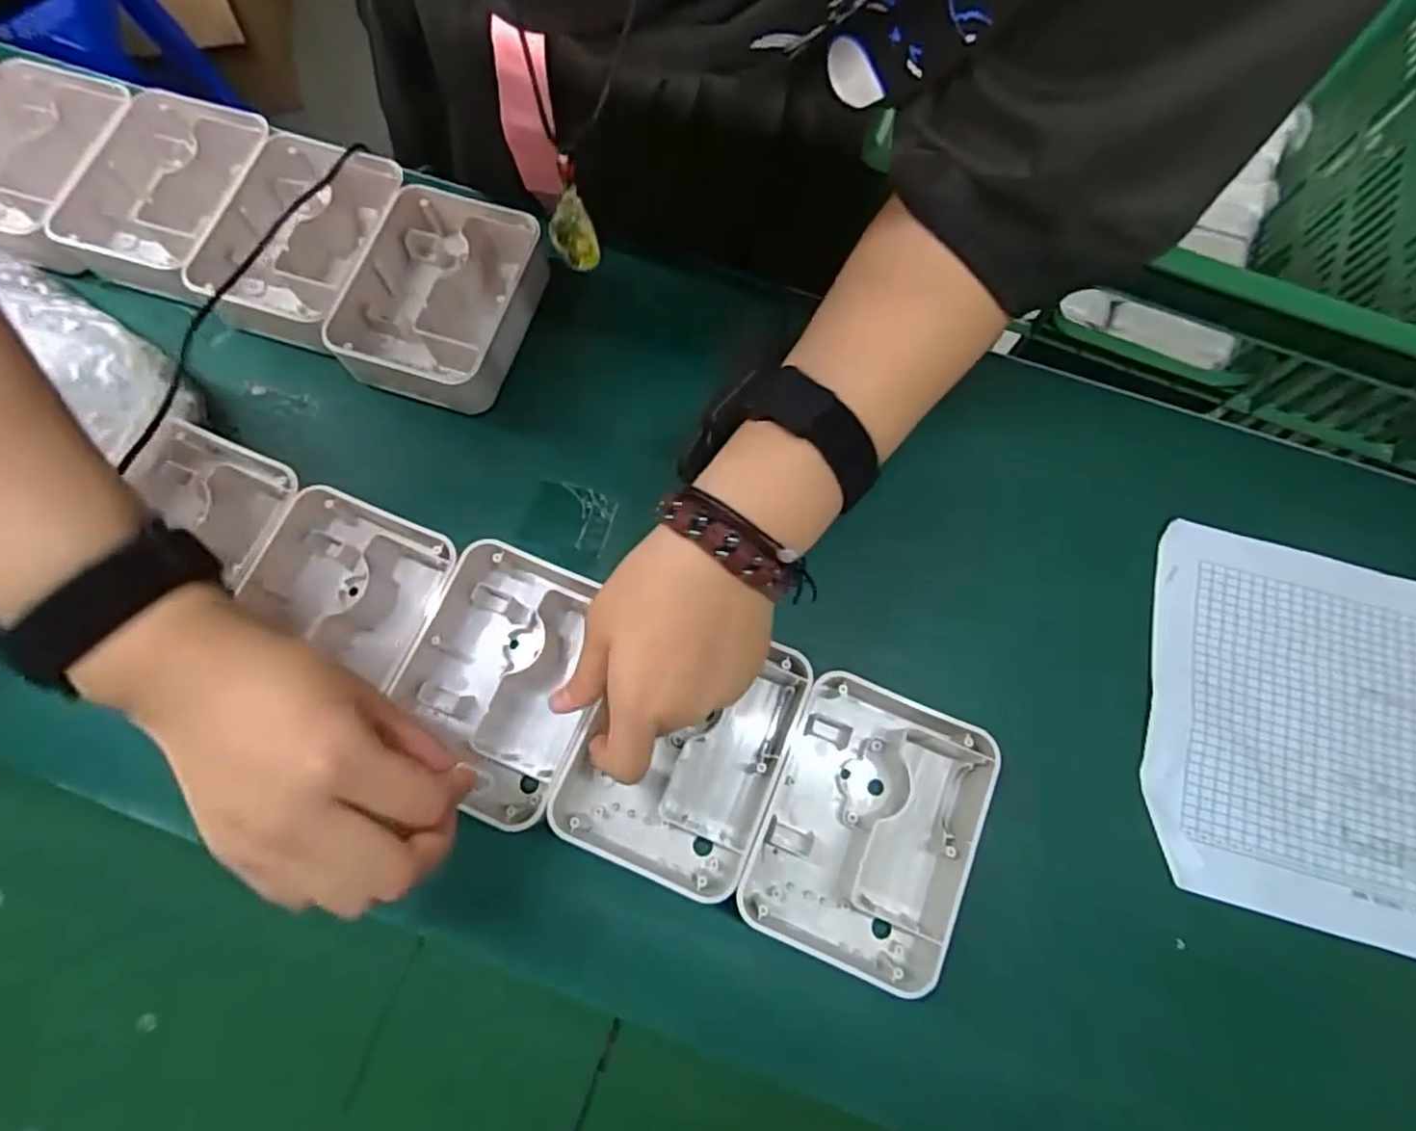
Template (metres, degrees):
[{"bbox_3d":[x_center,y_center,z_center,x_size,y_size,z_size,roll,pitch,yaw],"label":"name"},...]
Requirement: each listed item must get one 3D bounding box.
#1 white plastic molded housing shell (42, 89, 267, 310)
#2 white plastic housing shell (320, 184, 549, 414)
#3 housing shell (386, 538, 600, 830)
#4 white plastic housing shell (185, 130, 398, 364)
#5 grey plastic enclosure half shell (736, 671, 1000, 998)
[{"bbox_3d":[-0.357,-0.248,0.451,0.089,0.042,0.129,17,74,4],"label":"white plastic molded housing shell"},{"bbox_3d":[-0.169,-0.169,0.433,0.103,0.037,0.131,16,74,4],"label":"white plastic housing shell"},{"bbox_3d":[-0.108,0.060,0.362,0.098,0.035,0.134,23,76,4],"label":"housing shell"},{"bbox_3d":[-0.266,-0.211,0.442,0.083,0.037,0.133,18,74,4],"label":"white plastic housing shell"},{"bbox_3d":[0.080,0.127,0.339,0.100,0.041,0.130,21,74,5],"label":"grey plastic enclosure half shell"}]

